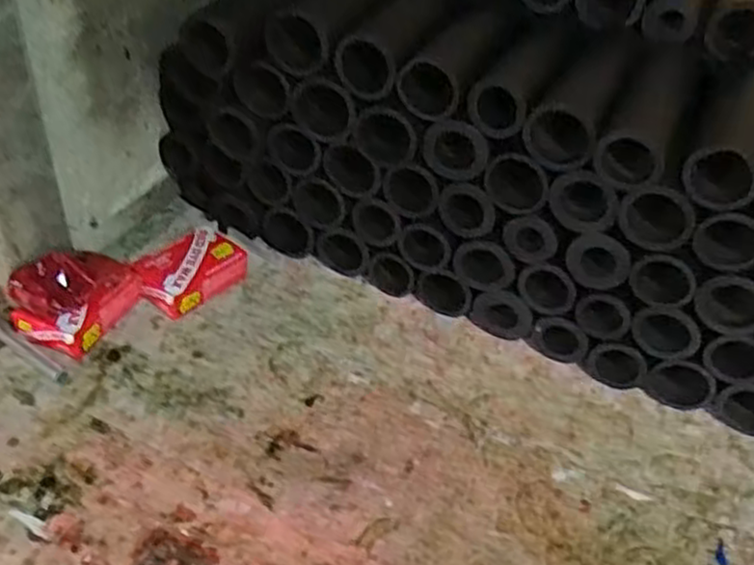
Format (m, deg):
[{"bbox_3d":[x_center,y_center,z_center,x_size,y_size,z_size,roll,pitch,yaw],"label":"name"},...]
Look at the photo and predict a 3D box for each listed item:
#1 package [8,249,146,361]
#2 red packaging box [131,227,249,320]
[{"bbox_3d":[-0.257,0.007,0.655,0.075,0.070,0.092,16,41,10],"label":"package"},{"bbox_3d":[-0.172,-0.010,0.718,0.058,0.031,0.092,30,45,25],"label":"red packaging box"}]

